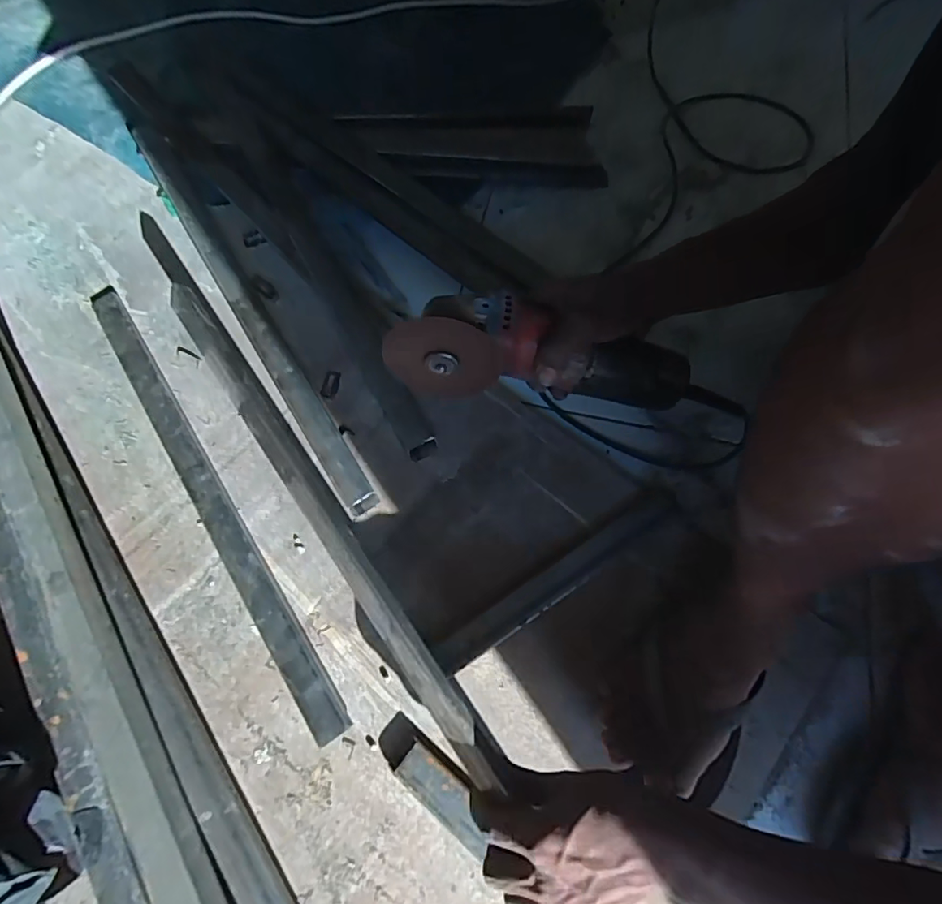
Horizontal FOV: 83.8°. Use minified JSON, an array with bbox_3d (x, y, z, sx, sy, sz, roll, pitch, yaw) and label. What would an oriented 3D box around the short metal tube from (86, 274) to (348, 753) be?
[{"bbox_3d":[-0.303,0.029,0.588,0.032,0.022,0.619,-34,71,-10],"label":"short metal tube"}]

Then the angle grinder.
[{"bbox_3d":[0.096,-0.084,0.466,0.334,0.079,0.069,6,68,-12],"label":"angle grinder"}]

